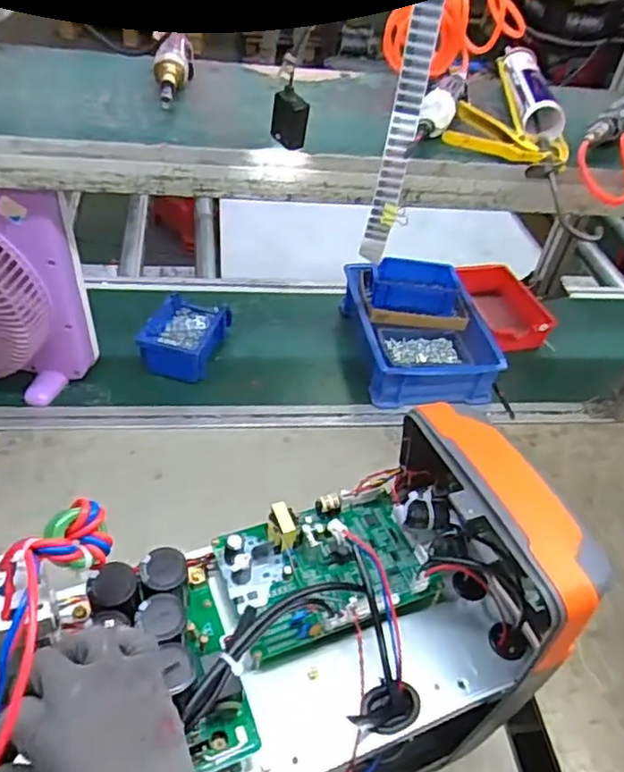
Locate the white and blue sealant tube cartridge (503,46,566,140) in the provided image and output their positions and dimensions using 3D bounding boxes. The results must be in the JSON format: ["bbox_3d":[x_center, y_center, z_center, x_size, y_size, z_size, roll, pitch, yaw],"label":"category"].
[{"bbox_3d":[0.298,-0.404,0.857,0.055,0.042,0.269,8,43,1],"label":"white and blue sealant tube cartridge"}]

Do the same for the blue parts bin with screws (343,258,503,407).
[{"bbox_3d":[0.177,-0.093,1.072,0.214,0.109,0.275,-5,45,-13],"label":"blue parts bin with screws"}]

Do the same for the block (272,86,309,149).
[{"bbox_3d":[-0.023,-0.274,0.644,0.037,0.057,0.015,17,44,10],"label":"block"}]

